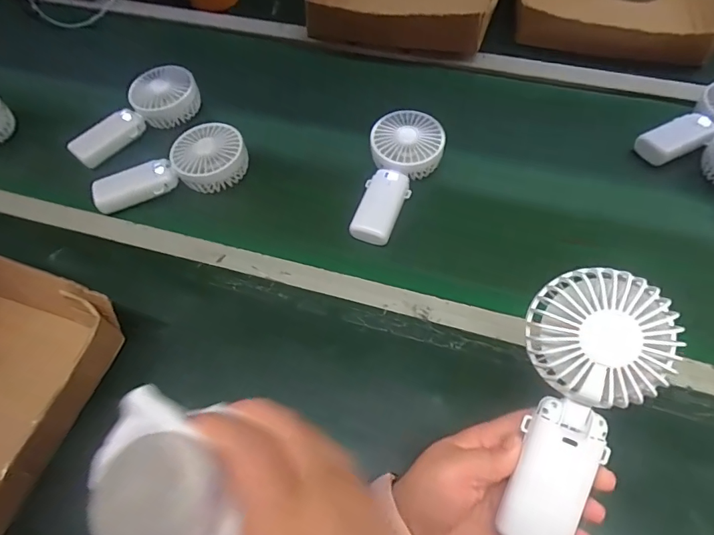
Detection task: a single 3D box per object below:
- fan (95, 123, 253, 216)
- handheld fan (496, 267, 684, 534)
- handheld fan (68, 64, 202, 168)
[{"bbox_3d":[-0.231,-0.123,0.558,0.187,0.045,0.086,-17,59,-8],"label":"fan"},{"bbox_3d":[0.140,0.090,0.281,0.078,0.030,0.176,17,91,12],"label":"handheld fan"},{"bbox_3d":[-0.310,-0.213,0.617,0.077,0.061,0.186,34,65,21],"label":"handheld fan"}]

